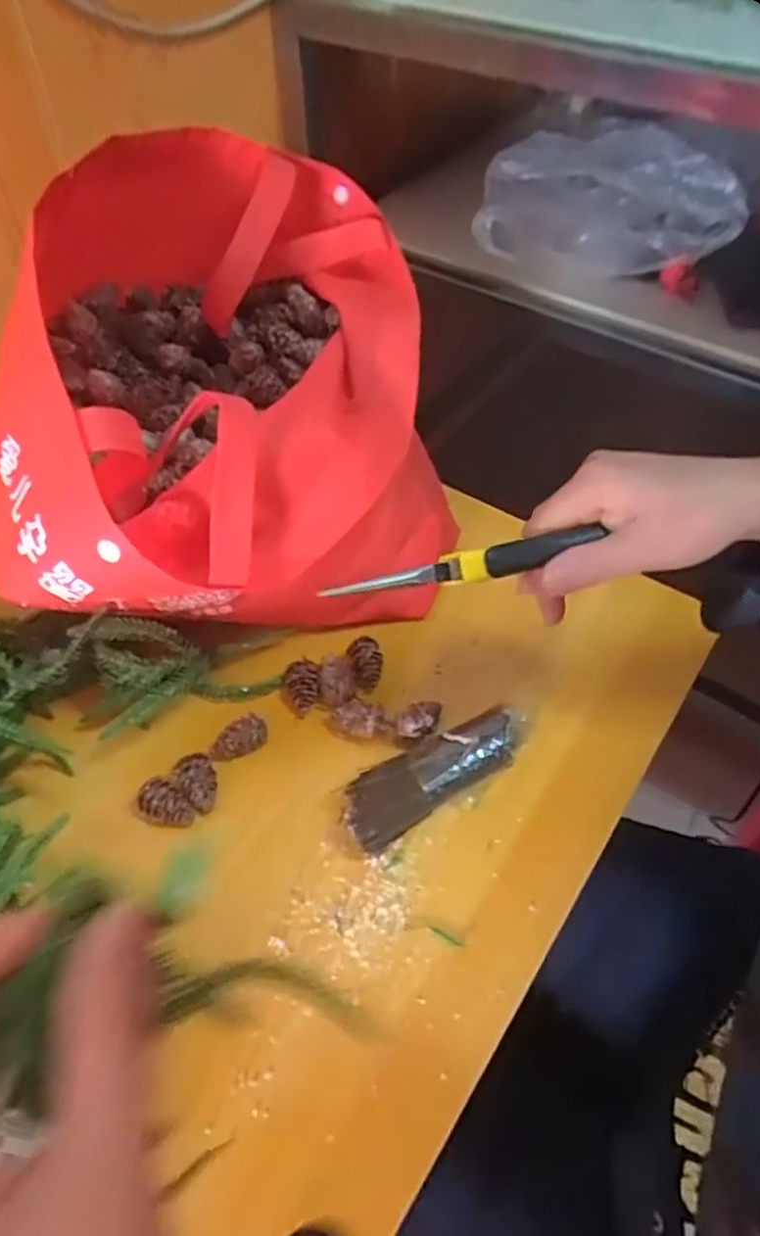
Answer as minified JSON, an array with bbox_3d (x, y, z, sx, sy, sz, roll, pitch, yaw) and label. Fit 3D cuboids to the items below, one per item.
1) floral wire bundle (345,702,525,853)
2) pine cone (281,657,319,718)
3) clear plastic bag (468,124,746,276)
[{"bbox_3d":[0.034,0.091,0.441,0.124,0.030,0.040,-29,57,-21],"label":"floral wire bundle"},{"bbox_3d":[-0.052,0.046,0.483,0.024,0.021,0.031,0,51,0],"label":"pine cone"},{"bbox_3d":[0.200,-0.383,0.682,0.236,0.090,0.120,-6,52,-4],"label":"clear plastic bag"}]

